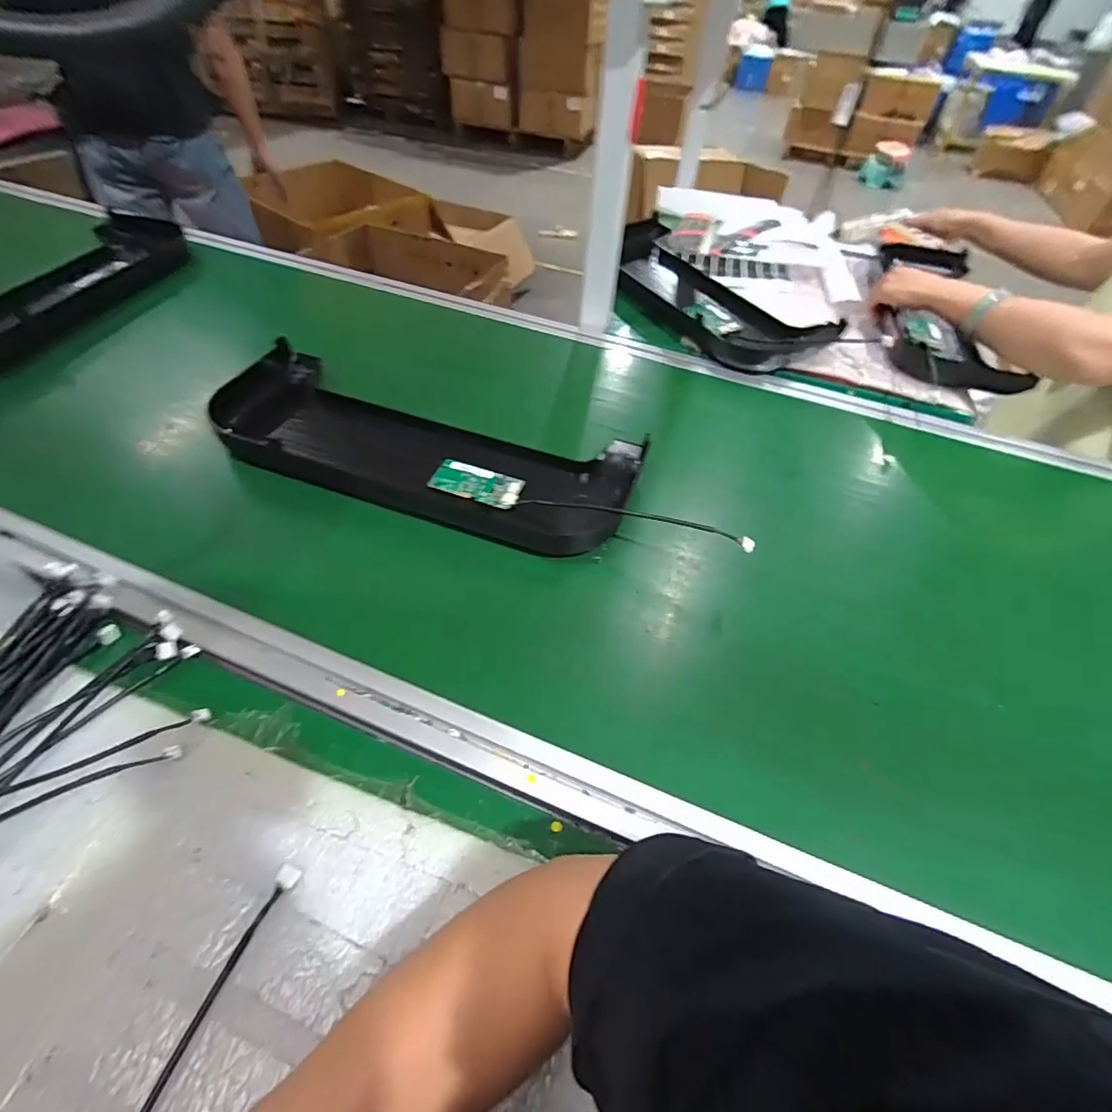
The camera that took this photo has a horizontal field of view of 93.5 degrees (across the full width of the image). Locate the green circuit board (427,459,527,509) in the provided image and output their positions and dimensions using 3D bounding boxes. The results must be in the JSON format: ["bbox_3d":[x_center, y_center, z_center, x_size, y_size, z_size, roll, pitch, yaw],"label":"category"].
[{"bbox_3d":[-0.085,-0.080,0.574,0.096,0.007,0.051,17,50,9],"label":"green circuit board"}]

